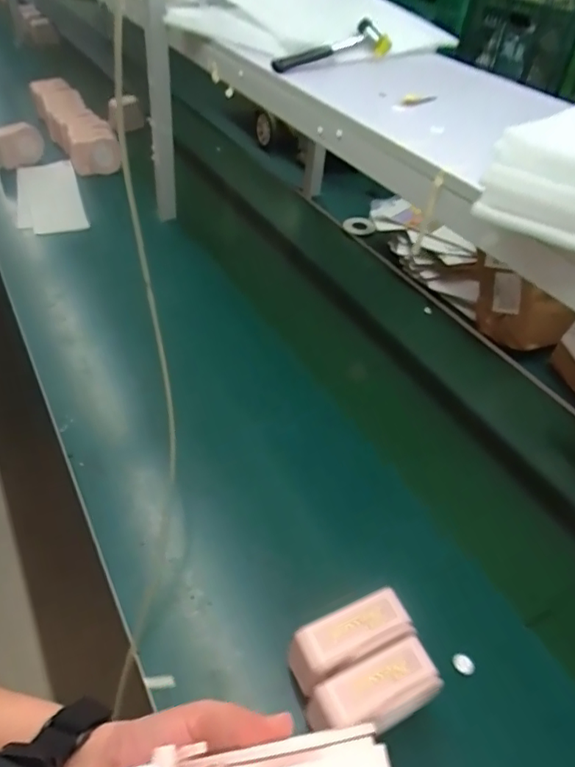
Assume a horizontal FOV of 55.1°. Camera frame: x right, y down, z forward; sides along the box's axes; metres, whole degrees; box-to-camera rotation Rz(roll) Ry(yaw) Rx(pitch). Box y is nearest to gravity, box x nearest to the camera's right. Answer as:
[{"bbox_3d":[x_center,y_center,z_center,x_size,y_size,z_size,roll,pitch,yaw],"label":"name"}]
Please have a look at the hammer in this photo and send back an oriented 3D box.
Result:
[{"bbox_3d":[0.075,-0.554,0.904,0.275,0.056,0.031,-32,53,-32],"label":"hammer"}]

